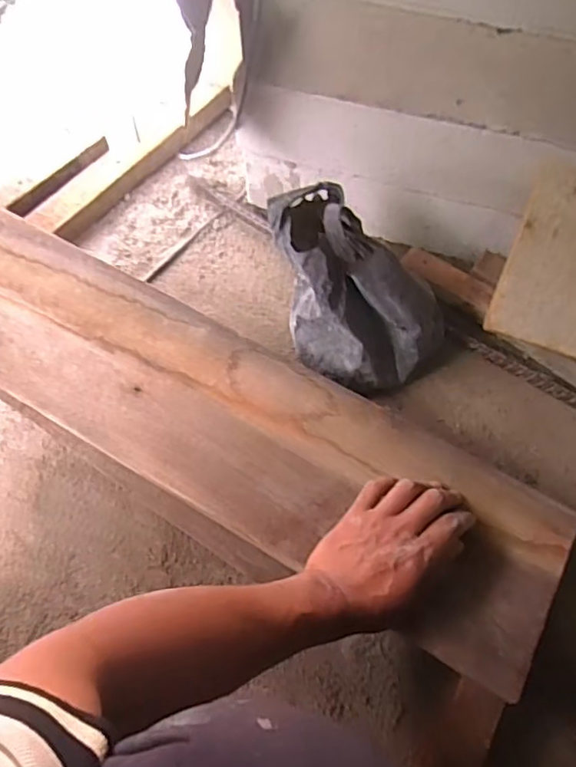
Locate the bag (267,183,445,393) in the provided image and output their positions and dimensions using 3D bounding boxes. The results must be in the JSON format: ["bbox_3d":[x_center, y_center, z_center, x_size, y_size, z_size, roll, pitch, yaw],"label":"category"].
[{"bbox_3d":[0.073,-0.106,0.618,0.197,0.199,0.131,22,65,13],"label":"bag"}]

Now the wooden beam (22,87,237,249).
[{"bbox_3d":[-0.231,-0.333,0.843,0.069,0.045,0.355,36,69,18],"label":"wooden beam"}]

